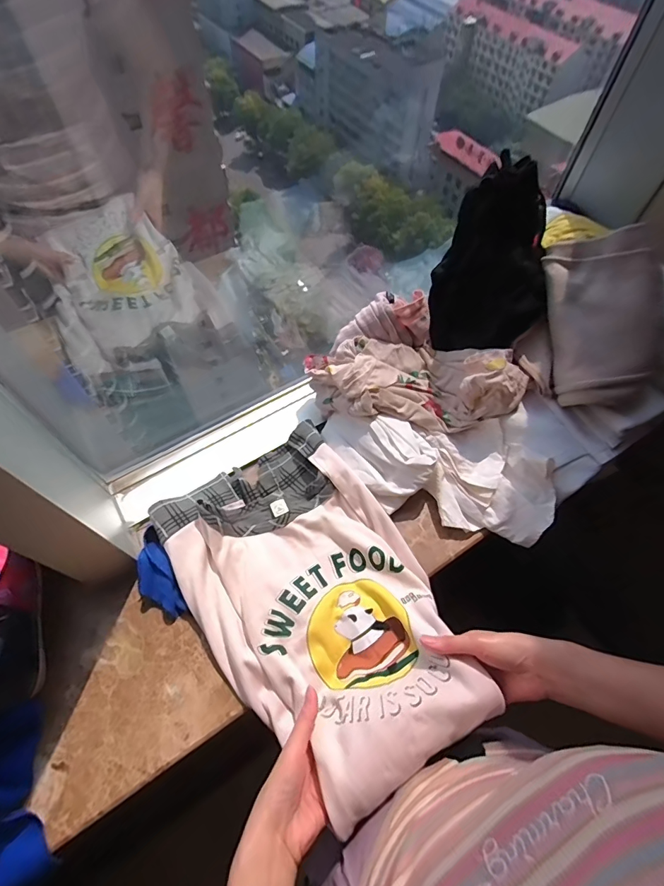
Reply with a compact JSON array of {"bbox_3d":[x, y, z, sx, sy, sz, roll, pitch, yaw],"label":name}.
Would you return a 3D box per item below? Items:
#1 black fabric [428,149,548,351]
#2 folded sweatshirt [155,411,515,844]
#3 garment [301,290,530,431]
[{"bbox_3d":[0.235,-0.261,0.615,0.156,0.201,0.170,9,60,4],"label":"black fabric"},{"bbox_3d":[-0.021,0.179,0.524,0.269,0.093,0.424,-30,65,-17],"label":"folded sweatshirt"},{"bbox_3d":[0.123,-0.121,0.653,0.320,0.109,0.183,4,60,1],"label":"garment"}]

